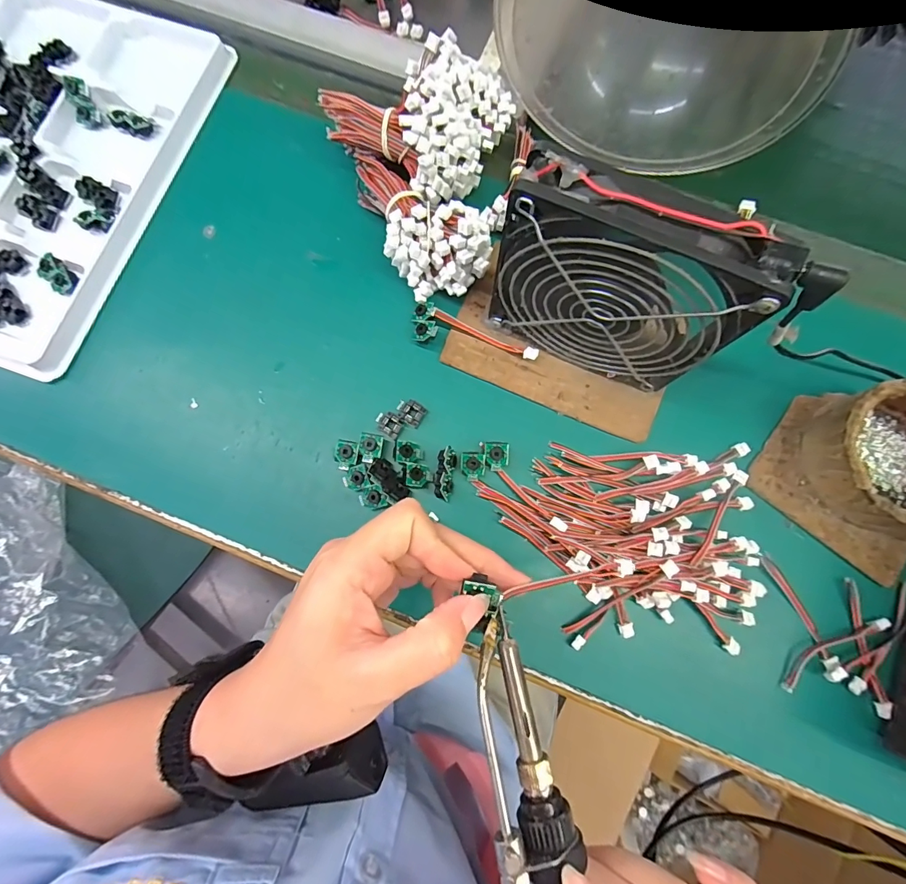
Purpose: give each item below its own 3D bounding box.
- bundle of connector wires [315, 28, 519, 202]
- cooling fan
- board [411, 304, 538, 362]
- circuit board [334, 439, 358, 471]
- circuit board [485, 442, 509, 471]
[{"bbox_3d":[-0.019,-0.219,0.288,0.109,0.058,0.095,31,81,5],"label":"bundle of connector wires"},{"bbox_3d":[0.084,-0.074,0.225,0.124,0.127,0.029,24,81,4],"label":"cooling fan"},{"bbox_3d":[0.014,-0.071,0.283,0.085,0.010,0.013,24,81,4],"label":"board"},{"bbox_3d":[-0.067,0.008,0.267,0.014,0.004,0.018,10,89,1],"label":"circuit board"},{"bbox_3d":[0.027,0.009,0.266,0.015,0.004,0.018,2,100,4],"label":"circuit board"}]

